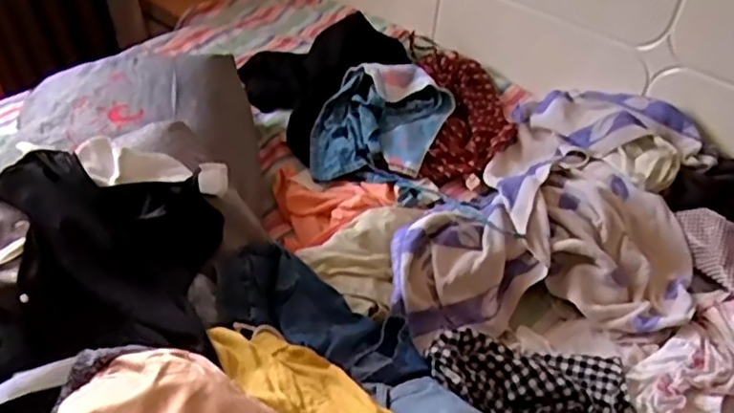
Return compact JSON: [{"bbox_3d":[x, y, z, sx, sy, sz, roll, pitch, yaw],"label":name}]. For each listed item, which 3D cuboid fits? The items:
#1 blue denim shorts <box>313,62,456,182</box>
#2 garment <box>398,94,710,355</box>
[{"bbox_3d":[0.023,-0.187,1.350,0.251,0.096,0.317,17,44,17],"label":"blue denim shorts"},{"bbox_3d":[0.359,0.010,1.111,0.431,0.098,0.661,23,46,23],"label":"garment"}]

